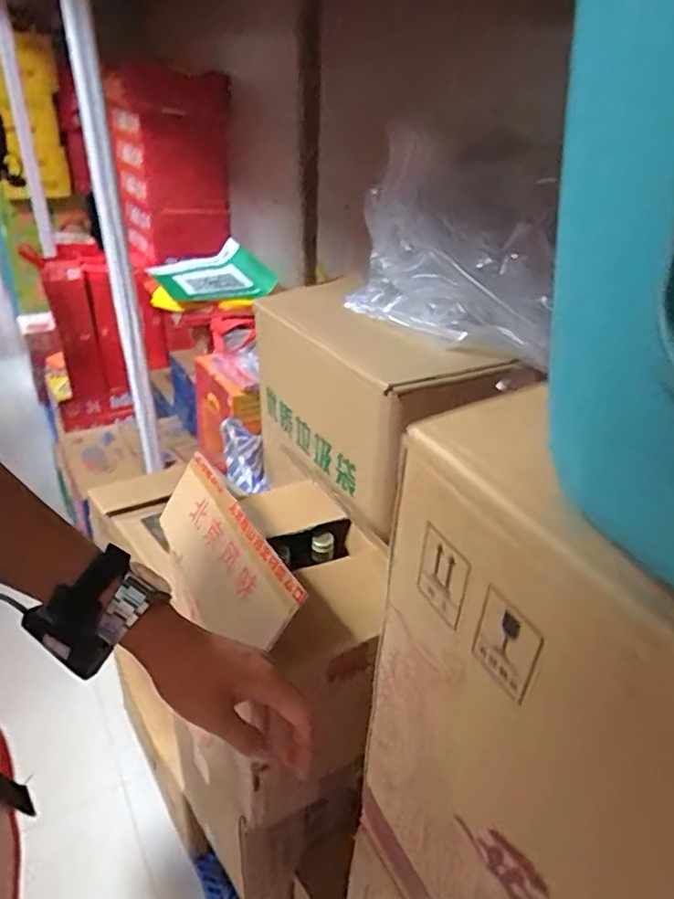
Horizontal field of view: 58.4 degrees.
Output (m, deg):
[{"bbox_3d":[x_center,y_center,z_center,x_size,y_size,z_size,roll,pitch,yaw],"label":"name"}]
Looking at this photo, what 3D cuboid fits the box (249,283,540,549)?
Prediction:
[{"bbox_3d":[0.022,-0.056,0.893,0.165,0.271,0.410,-17,37,-28],"label":"box"}]

